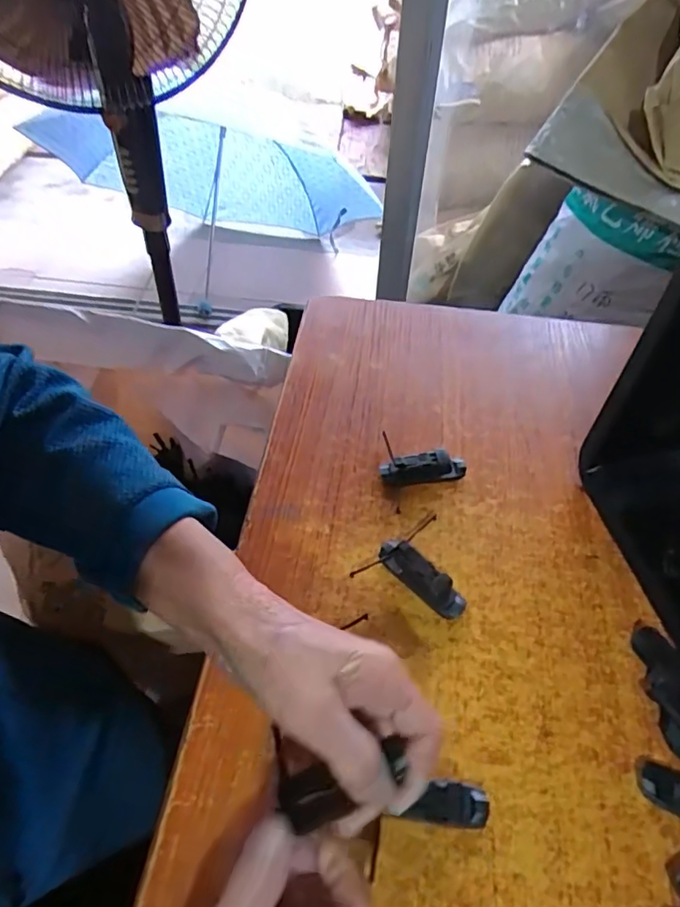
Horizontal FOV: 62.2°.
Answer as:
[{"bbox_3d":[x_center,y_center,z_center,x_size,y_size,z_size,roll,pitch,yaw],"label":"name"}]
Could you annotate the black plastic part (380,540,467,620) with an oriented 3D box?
[{"bbox_3d":[0.059,0.090,0.416,0.074,0.025,0.021,36,57,25],"label":"black plastic part"}]

